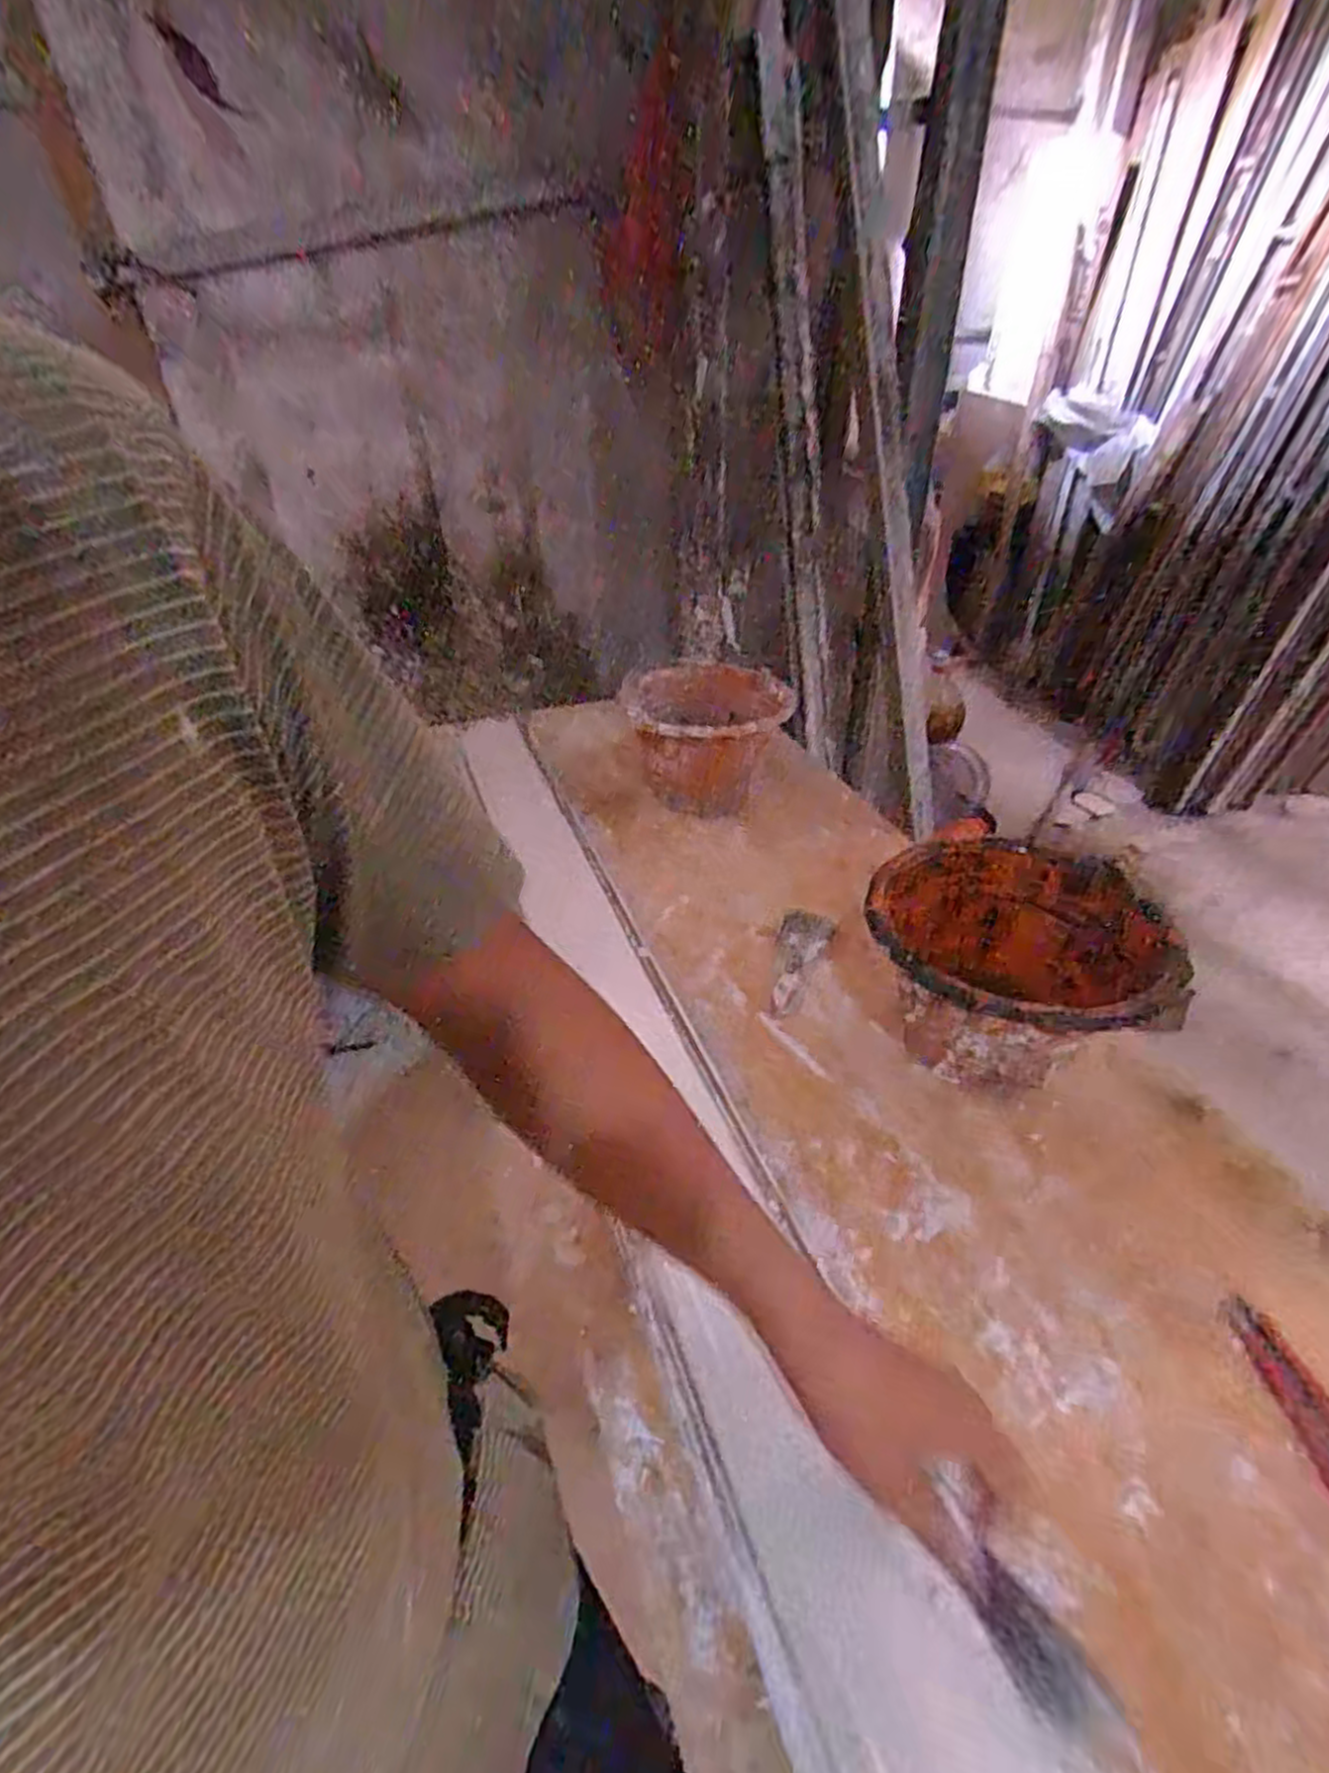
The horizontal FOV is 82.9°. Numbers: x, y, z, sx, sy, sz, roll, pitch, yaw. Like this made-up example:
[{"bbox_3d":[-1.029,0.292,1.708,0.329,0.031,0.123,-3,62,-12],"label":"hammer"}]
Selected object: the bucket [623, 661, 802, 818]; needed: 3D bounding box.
[{"bbox_3d":[0.073,-0.223,1.167,0.208,0.163,0.227,0,38,0],"label":"bucket"}]

